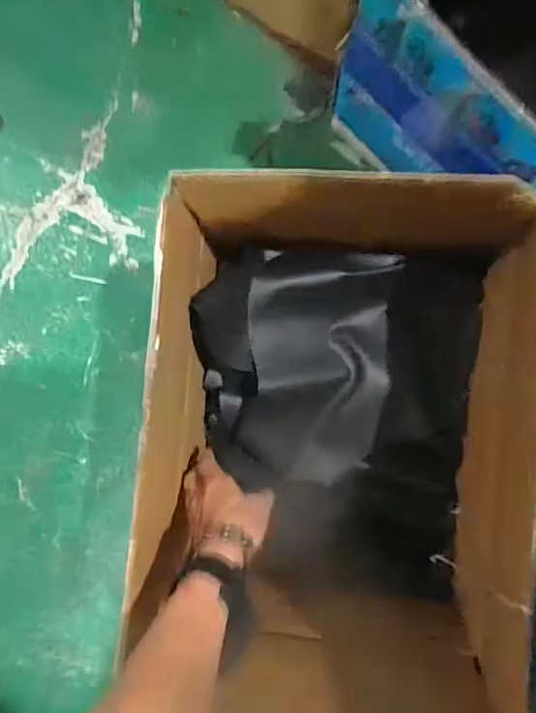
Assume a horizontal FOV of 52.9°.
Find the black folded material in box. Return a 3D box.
[{"bbox_3d":[0.074,0.082,0.624,0.308,0.074,0.404,5,95,4],"label":"black folded material in box"}]

